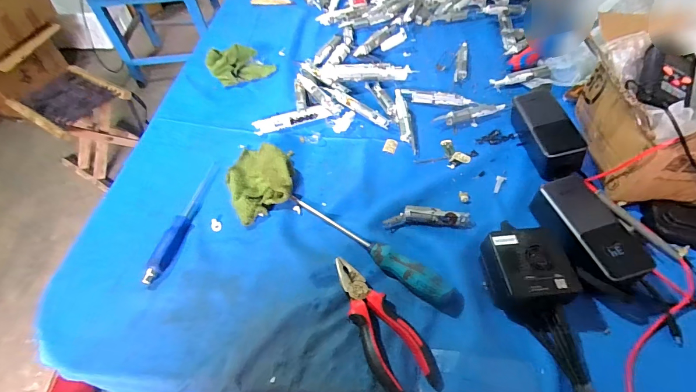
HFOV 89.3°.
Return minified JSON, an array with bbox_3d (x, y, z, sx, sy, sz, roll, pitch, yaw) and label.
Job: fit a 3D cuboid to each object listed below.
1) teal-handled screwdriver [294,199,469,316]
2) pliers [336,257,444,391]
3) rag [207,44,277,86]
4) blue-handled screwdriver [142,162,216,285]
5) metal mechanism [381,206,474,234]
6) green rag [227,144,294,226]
[{"bbox_3d":[0.021,0.063,0.420,0.246,0.025,0.029,30,60,23],"label":"teal-handled screwdriver"},{"bbox_3d":[0.030,0.135,0.370,0.055,0.015,0.157,-30,57,-18],"label":"pliers"},{"bbox_3d":[-0.195,-0.241,0.643,0.117,0.043,0.058,-15,54,-8],"label":"rag"},{"bbox_3d":[-0.212,0.028,0.460,0.021,0.014,0.183,9,54,10],"label":"blue-handled screwdriver"},{"bbox_3d":[0.101,0.027,0.451,0.108,0.013,0.030,-3,53,1],"label":"metal mechanism"},{"bbox_3d":[-0.121,-0.033,0.491,0.100,0.036,0.128,-23,55,-14],"label":"green rag"}]

